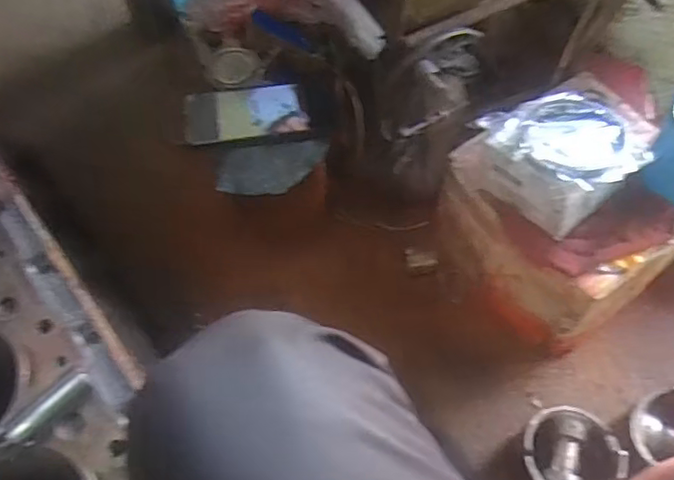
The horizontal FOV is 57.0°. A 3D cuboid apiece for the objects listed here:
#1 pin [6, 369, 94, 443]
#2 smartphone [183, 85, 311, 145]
[{"bbox_3d":[-0.182,0.107,0.398,0.012,0.019,0.056,36,66,19],"label":"pin"},{"bbox_3d":[-0.096,-0.135,0.656,0.124,0.013,0.071,-12,60,-6],"label":"smartphone"}]

